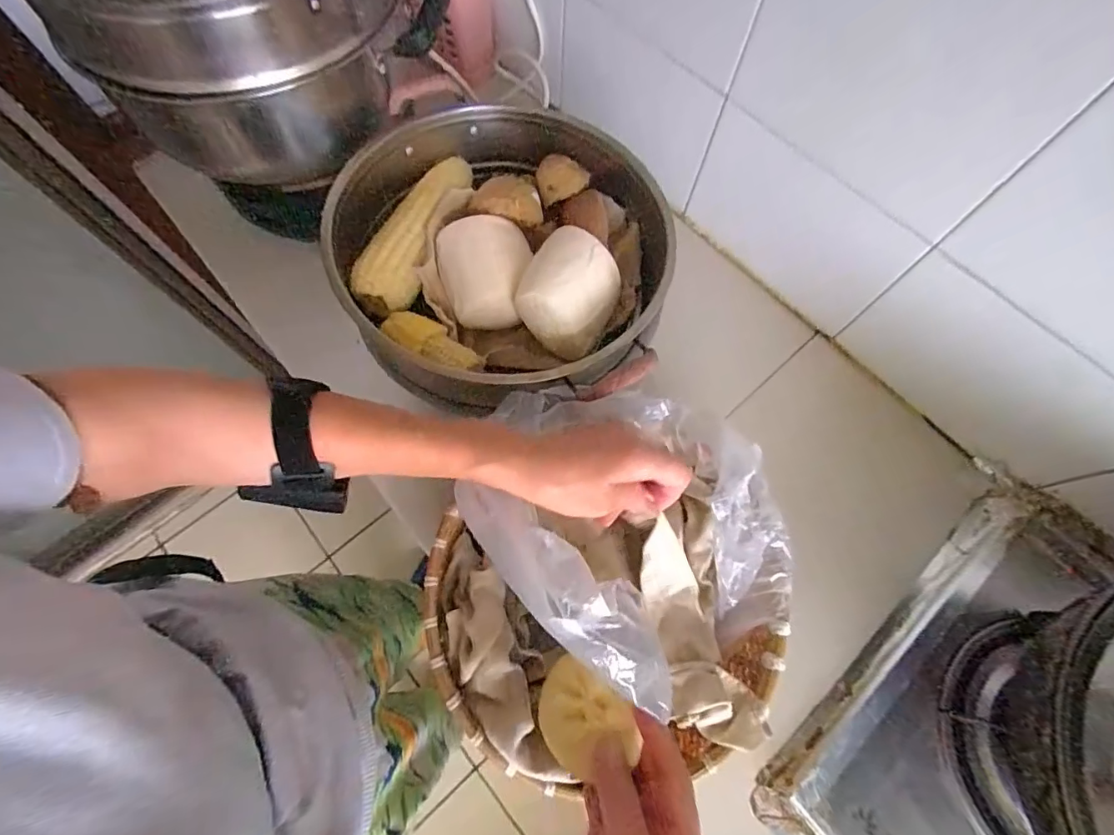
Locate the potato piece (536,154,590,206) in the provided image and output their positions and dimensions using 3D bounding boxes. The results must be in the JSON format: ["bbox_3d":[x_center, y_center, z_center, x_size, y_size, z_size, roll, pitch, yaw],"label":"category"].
[{"bbox_3d":[0.002,-0.256,0.522,0.053,0.027,0.048,-22,71,-9],"label":"potato piece"}]

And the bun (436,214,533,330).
[{"bbox_3d":[-0.069,-0.140,0.470,0.083,0.049,0.093,-6,69,-4],"label":"bun"}]

